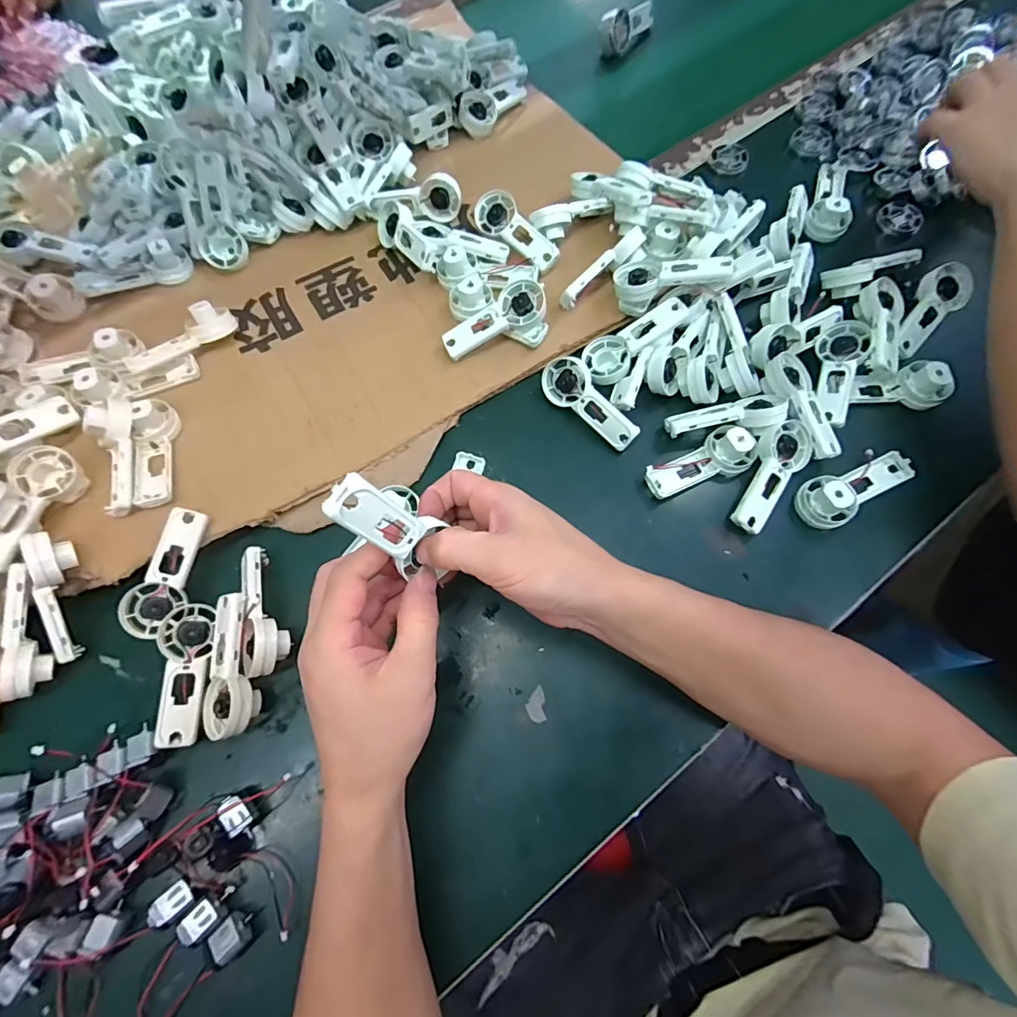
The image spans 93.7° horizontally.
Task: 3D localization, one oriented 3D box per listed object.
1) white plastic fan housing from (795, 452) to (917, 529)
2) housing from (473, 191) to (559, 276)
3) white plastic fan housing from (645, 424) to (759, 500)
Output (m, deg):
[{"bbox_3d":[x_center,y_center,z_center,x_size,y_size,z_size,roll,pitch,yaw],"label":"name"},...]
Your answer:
[{"bbox_3d":[0.268,-0.019,0.366,0.092,0.025,0.039,-28,71,-8],"label":"white plastic fan housing"},{"bbox_3d":[0.006,-0.258,0.448,0.037,0.017,0.097,-42,77,13],"label":"housing"},{"bbox_3d":[0.154,-0.035,0.378,0.088,0.032,0.036,-28,71,-8],"label":"white plastic fan housing"}]

